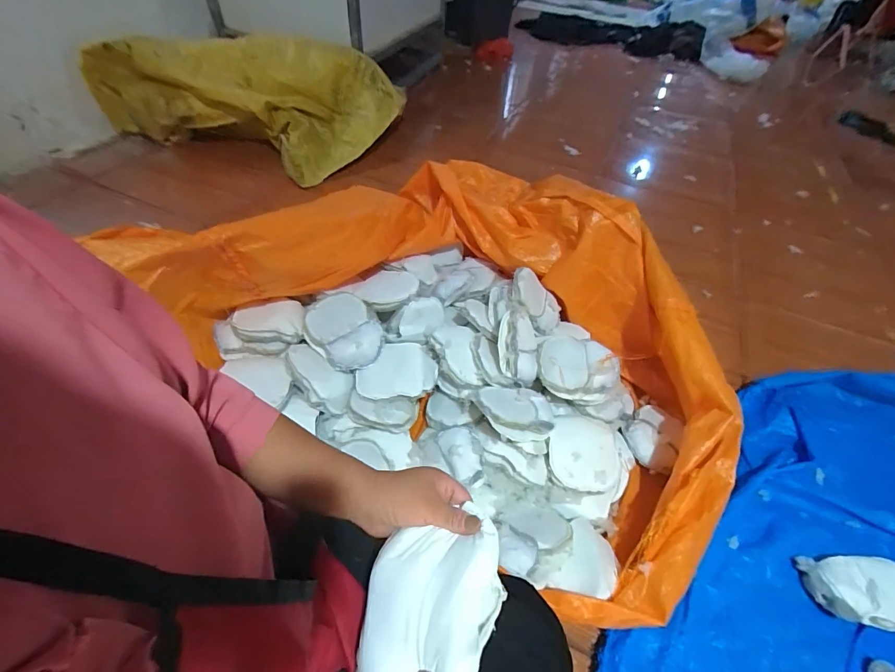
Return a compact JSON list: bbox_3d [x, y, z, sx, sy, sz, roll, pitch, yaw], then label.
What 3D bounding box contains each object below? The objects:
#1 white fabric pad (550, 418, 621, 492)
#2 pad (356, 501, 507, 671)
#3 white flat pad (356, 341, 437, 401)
[{"bbox_3d":[0.292,0.248,0.843,0.148,0.024,0.156,12,66,0],"label":"white fabric pad"},{"bbox_3d":[-0.015,0.249,0.347,0.114,0.039,0.164,7,50,1],"label":"pad"},{"bbox_3d":[-0.115,0.076,0.887,0.175,0.023,0.135,-4,50,-8],"label":"white flat pad"}]

